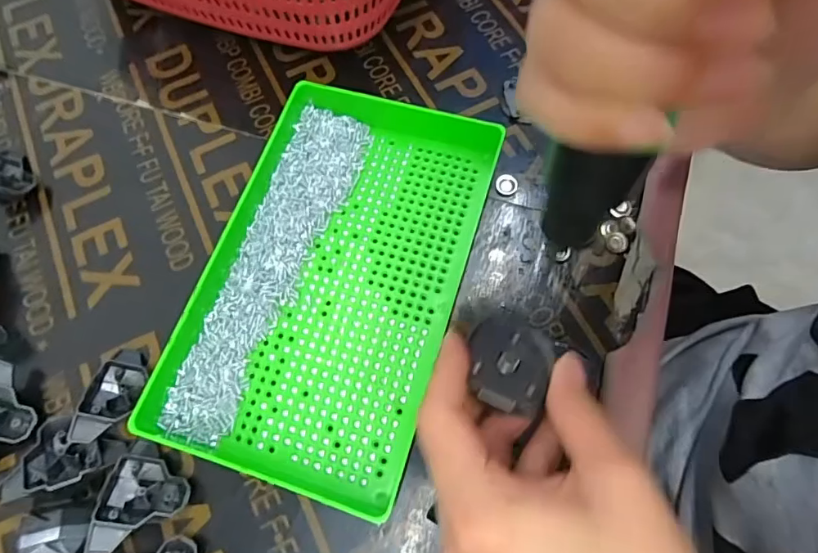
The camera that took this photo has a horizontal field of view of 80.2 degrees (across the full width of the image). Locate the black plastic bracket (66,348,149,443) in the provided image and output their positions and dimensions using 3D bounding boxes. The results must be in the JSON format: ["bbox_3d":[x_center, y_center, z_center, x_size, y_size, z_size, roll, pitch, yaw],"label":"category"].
[{"bbox_3d":[-0.176,0.070,0.290,0.029,0.016,0.060,7,46,5],"label":"black plastic bracket"}]

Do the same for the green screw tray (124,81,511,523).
[{"bbox_3d":[-0.048,-0.004,0.308,0.157,0.035,0.252,16,70,8],"label":"green screw tray"}]

